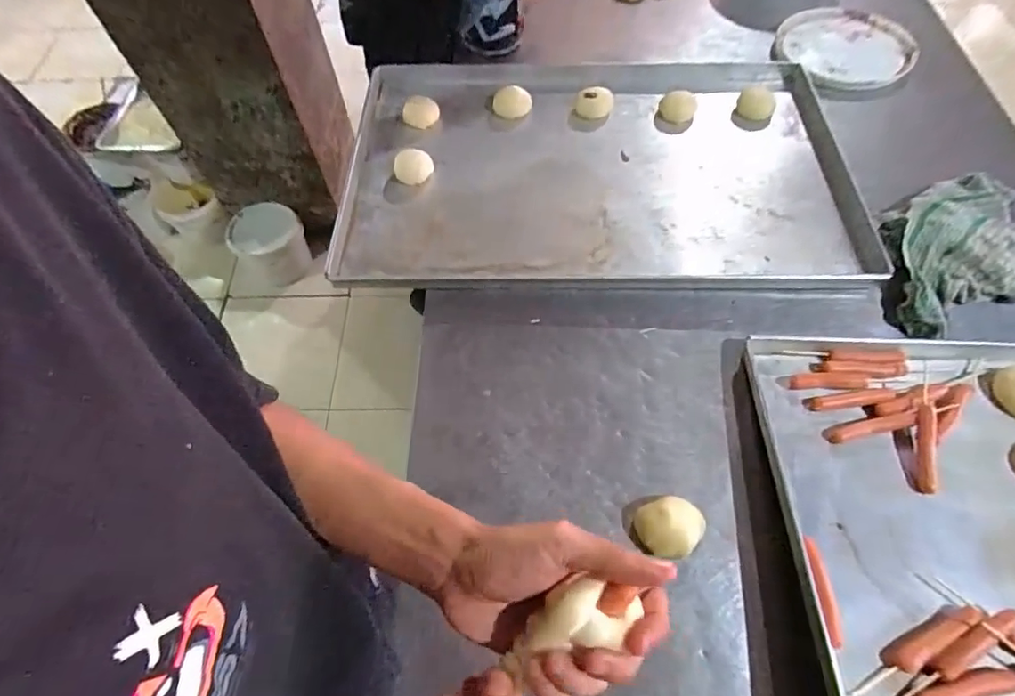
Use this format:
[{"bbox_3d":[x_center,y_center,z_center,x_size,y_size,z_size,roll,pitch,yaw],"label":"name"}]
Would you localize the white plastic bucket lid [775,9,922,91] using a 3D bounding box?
[{"bbox_3d":[0.593,-0.518,0.921,0.224,0.023,0.228,10,60,9],"label":"white plastic bucket lid"}]

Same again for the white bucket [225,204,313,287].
[{"bbox_3d":[-0.771,-0.336,1.737,0.219,0.187,0.186,-33,66,-18],"label":"white bucket"}]

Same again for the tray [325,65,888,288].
[{"bbox_3d":[0.124,-0.281,0.790,0.728,0.044,0.470,0,59,3],"label":"tray"}]

